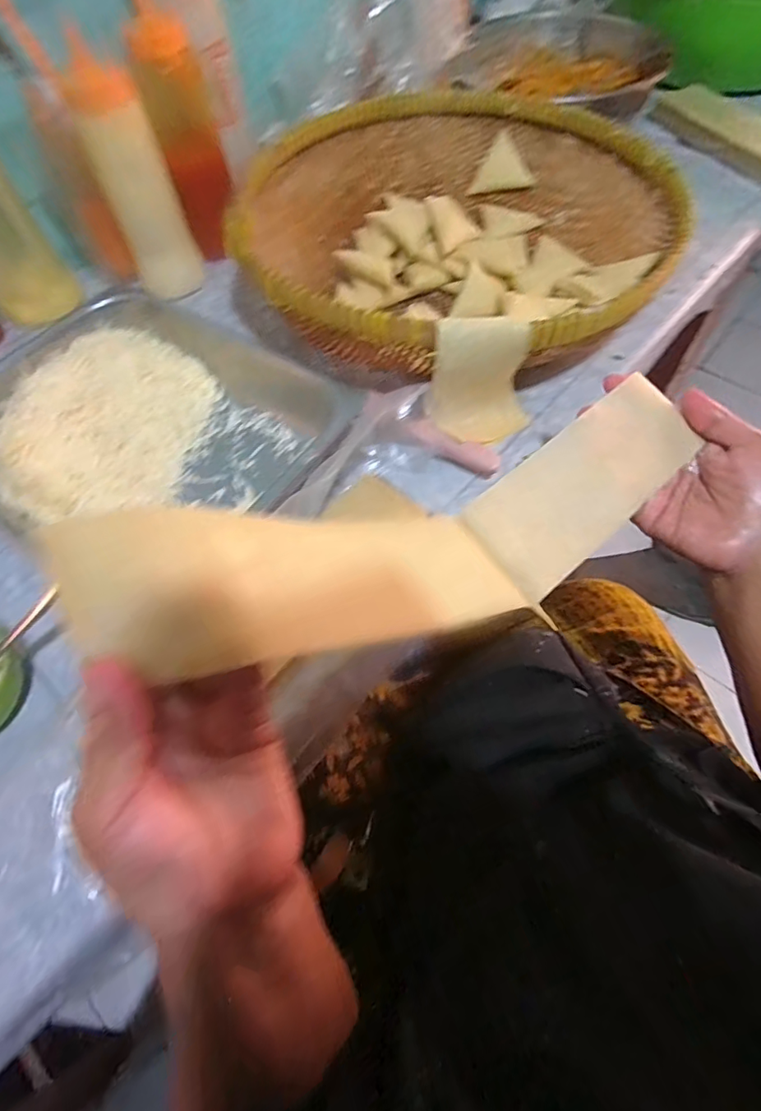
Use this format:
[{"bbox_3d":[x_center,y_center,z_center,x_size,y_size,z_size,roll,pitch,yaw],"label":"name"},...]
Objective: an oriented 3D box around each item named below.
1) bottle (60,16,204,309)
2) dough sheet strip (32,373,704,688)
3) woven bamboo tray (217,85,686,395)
[{"bbox_3d":[-0.255,-0.385,0.533,0.073,0.189,0.063,-25,62,-11],"label":"bottle"},{"bbox_3d":[0.048,-0.018,0.258,0.361,0.061,0.080,-17,58,-33],"label":"dough sheet strip"},{"bbox_3d":[0.089,-0.358,0.544,0.407,0.094,0.373,26,65,17],"label":"woven bamboo tray"}]

